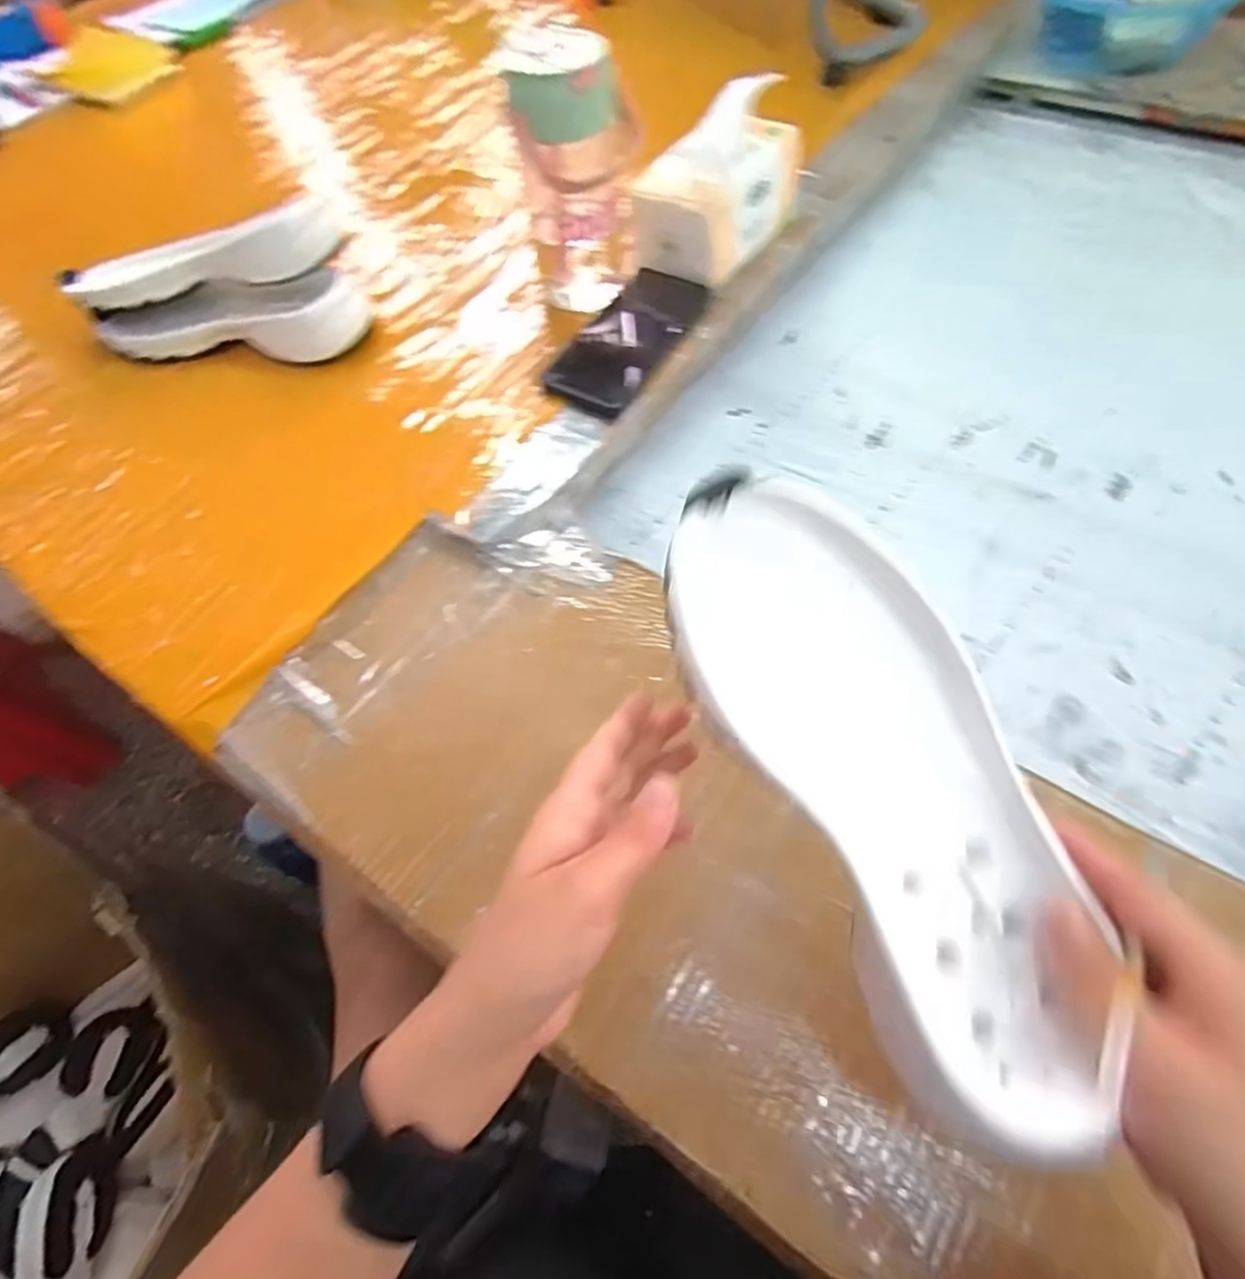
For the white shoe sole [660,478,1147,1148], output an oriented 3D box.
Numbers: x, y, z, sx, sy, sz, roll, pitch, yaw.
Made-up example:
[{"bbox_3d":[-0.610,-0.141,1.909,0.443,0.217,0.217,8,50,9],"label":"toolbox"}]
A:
[{"bbox_3d":[0.098,0.050,0.264,0.089,0.035,0.252,-23,79,-12],"label":"white shoe sole"}]

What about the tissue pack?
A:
[{"bbox_3d":[0.084,-0.400,0.604,0.090,0.114,0.152,24,64,18],"label":"tissue pack"}]

